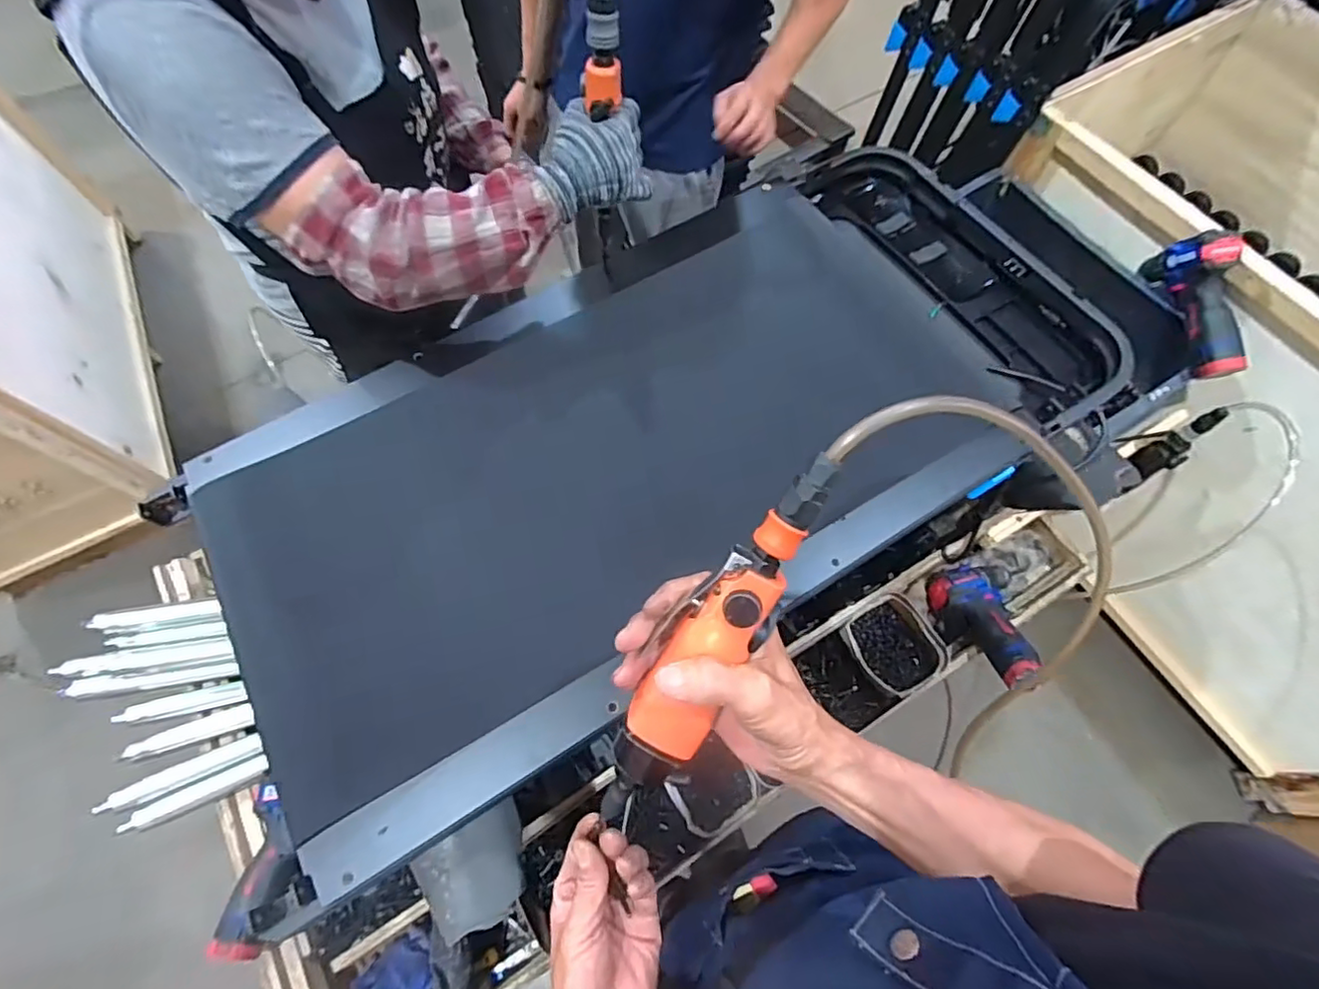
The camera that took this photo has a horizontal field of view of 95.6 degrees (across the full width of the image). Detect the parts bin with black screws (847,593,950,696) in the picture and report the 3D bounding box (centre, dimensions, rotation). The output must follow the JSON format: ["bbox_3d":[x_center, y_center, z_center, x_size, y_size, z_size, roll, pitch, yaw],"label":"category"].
[{"bbox_3d":[0.328,0.212,0.837,0.104,0.046,0.124,-25,67,-10],"label":"parts bin with black screws"}]

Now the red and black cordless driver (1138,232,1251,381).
[{"bbox_3d":[0.783,-0.271,0.864,0.045,0.130,0.205,-9,82,-3],"label":"red and black cordless driver"}]

